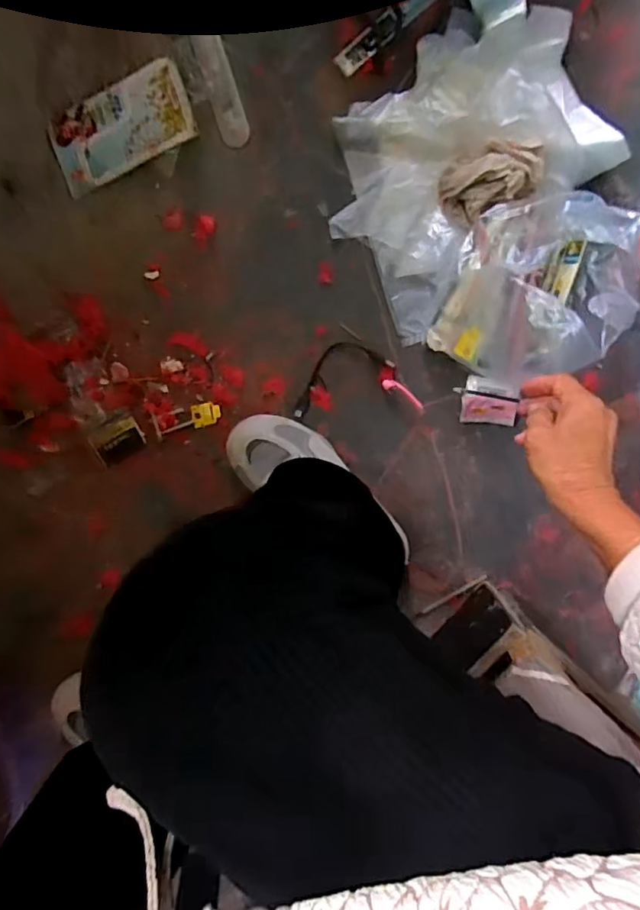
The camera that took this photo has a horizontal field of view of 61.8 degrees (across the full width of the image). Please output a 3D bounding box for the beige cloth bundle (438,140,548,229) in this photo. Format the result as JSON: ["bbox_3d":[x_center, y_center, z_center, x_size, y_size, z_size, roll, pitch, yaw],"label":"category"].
[{"bbox_3d":[0.184,-0.297,0.575,0.102,0.035,0.065,-22,90,8],"label":"beige cloth bundle"}]

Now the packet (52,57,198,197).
[{"bbox_3d":[-0.241,-0.395,0.640,0.176,0.014,0.098,-20,90,8],"label":"packet"}]

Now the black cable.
[{"bbox_3d":[0.017,-0.099,0.631,0.125,0.014,0.057,-28,89,8],"label":"black cable"}]

